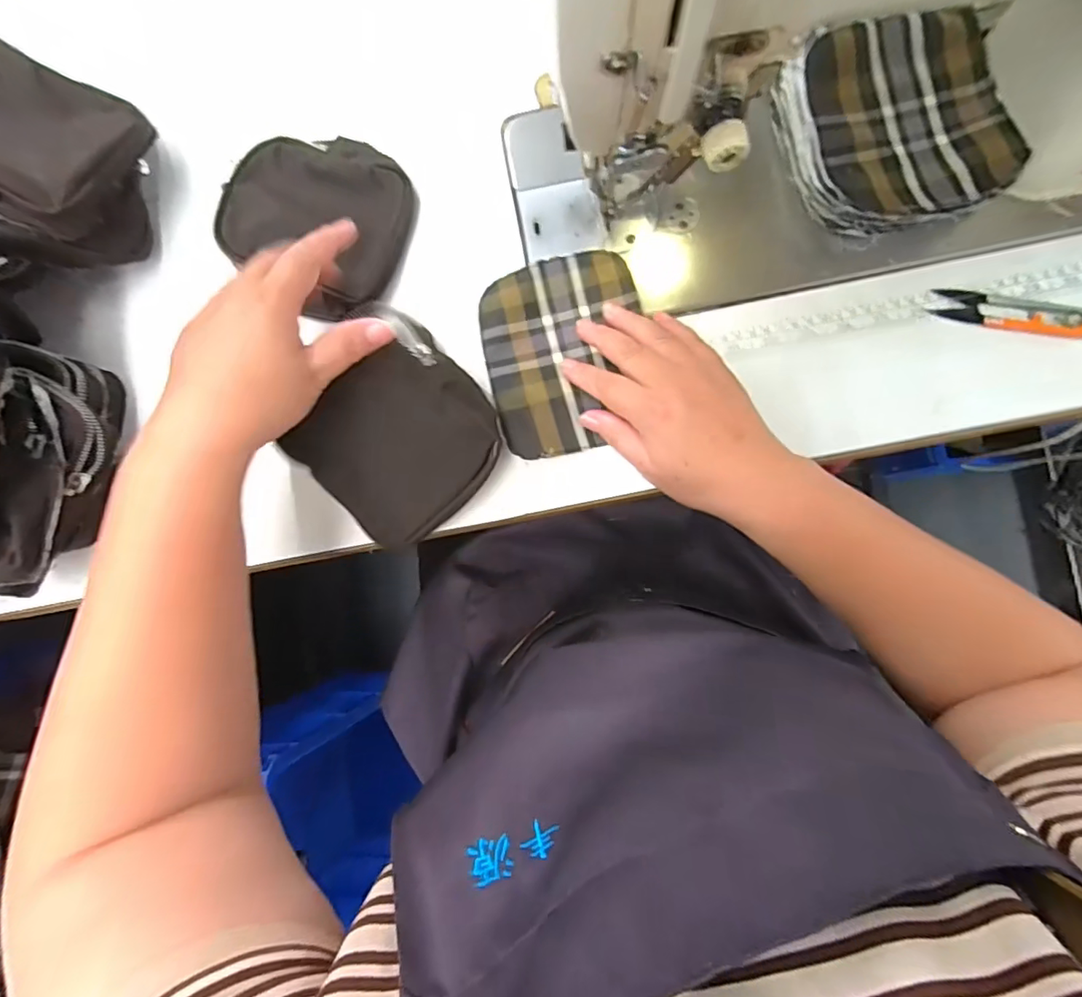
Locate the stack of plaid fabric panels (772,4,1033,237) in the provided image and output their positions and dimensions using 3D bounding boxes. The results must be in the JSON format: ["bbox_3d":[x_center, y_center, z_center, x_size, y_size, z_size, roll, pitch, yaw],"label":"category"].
[{"bbox_3d":[0.240,-0.252,0.346,0.130,0.038,0.139,-10,85,1],"label":"stack of plaid fabric panels"}]

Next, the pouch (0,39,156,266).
[{"bbox_3d":[-0.356,-0.237,0.355,0.132,0.079,0.135,23,86,4],"label":"pouch"}]

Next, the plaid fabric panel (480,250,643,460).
[{"bbox_3d":[0.017,-0.102,0.360,0.109,0.009,0.137,-10,85,1],"label":"plaid fabric panel"}]

